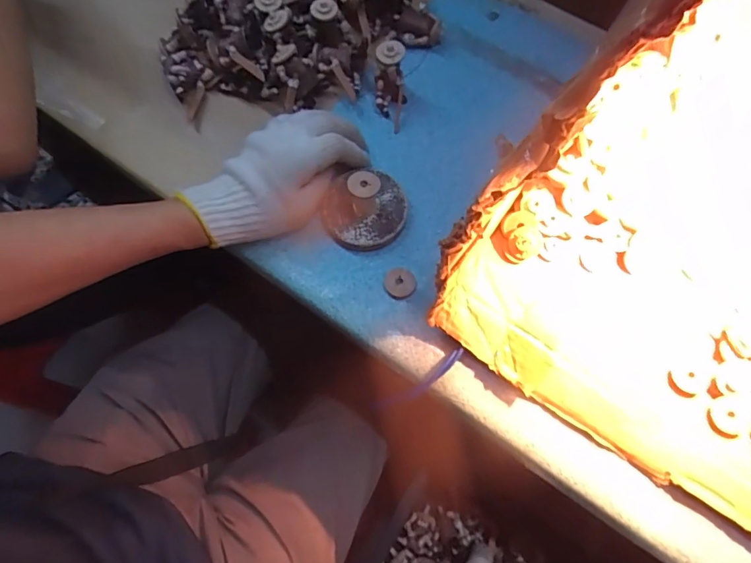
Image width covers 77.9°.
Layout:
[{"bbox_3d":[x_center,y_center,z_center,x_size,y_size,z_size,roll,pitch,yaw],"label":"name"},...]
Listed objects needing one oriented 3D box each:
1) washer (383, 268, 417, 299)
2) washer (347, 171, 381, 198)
[{"bbox_3d":[0.022,0.002,0.419,0.028,0.007,0.028,3,71,2],"label":"washer"},{"bbox_3d":[-0.010,-0.084,0.402,0.028,0.005,0.026,0,75,0],"label":"washer"}]

